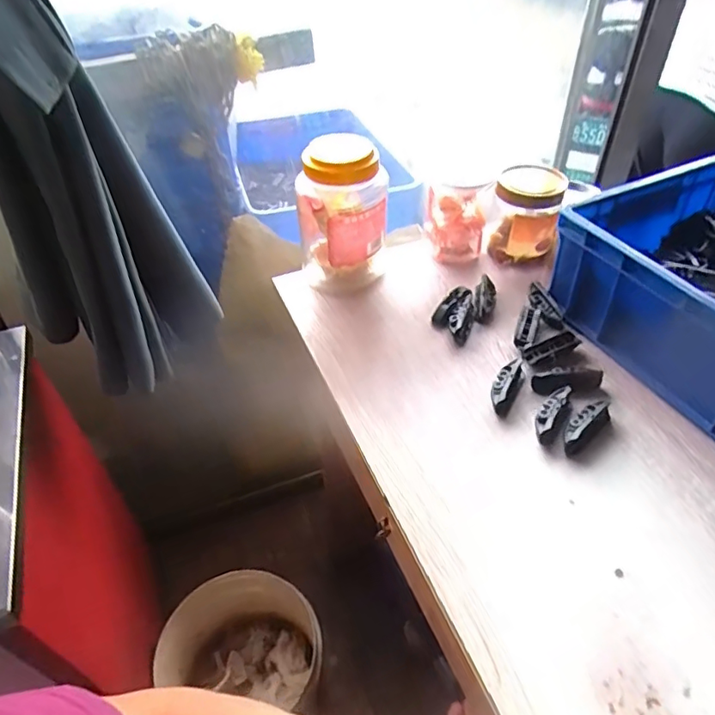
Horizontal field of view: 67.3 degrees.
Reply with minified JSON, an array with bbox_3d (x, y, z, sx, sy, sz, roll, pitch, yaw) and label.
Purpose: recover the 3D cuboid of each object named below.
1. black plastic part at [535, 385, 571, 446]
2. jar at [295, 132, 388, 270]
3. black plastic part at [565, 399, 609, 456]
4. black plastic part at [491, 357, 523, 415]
[{"bbox_3d":[0.189,0.054,0.516,0.027,0.019,0.066,24,50,25],"label":"black plastic part"},{"bbox_3d":[-0.019,-0.182,0.646,0.102,0.139,0.087,-10,45,-8],"label":"jar"},{"bbox_3d":[0.216,0.064,0.506,0.066,0.021,0.021,-30,50,-26],"label":"black plastic part"},{"bbox_3d":[0.152,0.026,0.544,0.023,0.016,0.071,18,48,20],"label":"black plastic part"}]

